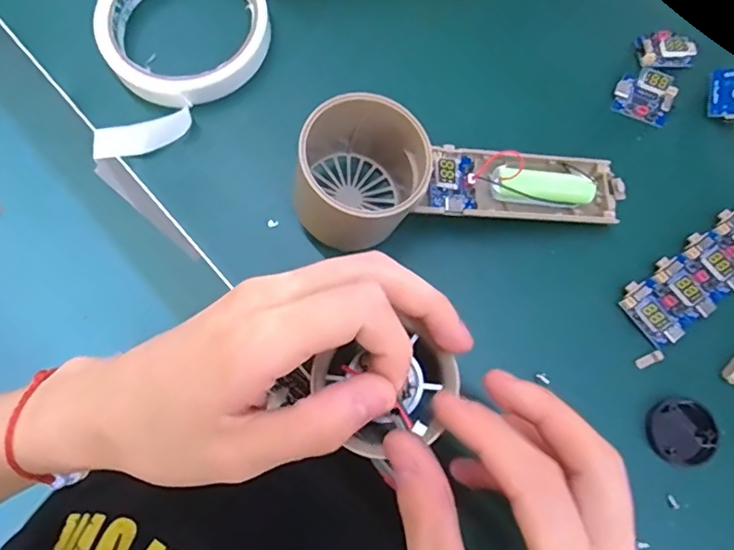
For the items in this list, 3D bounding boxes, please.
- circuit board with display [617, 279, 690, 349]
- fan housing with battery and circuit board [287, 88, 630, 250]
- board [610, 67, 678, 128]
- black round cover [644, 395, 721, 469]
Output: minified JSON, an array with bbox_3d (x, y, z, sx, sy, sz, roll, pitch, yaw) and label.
[{"bbox_3d":[0.142,0.016,0.269,0.024,0.012,0.033,-37,78,-10],"label":"circuit board with display"},{"bbox_3d":[0.047,-0.048,0.265,0.167,0.057,0.055,4,74,0],"label":"fan housing with battery and circuit board"},{"bbox_3d":[0.151,-0.097,0.300,0.030,0.013,0.021,24,75,5],"label":"board"},{"bbox_3d":[0.147,0.073,0.259,0.030,0.005,0.030,0,75,-1],"label":"black round cover"}]

